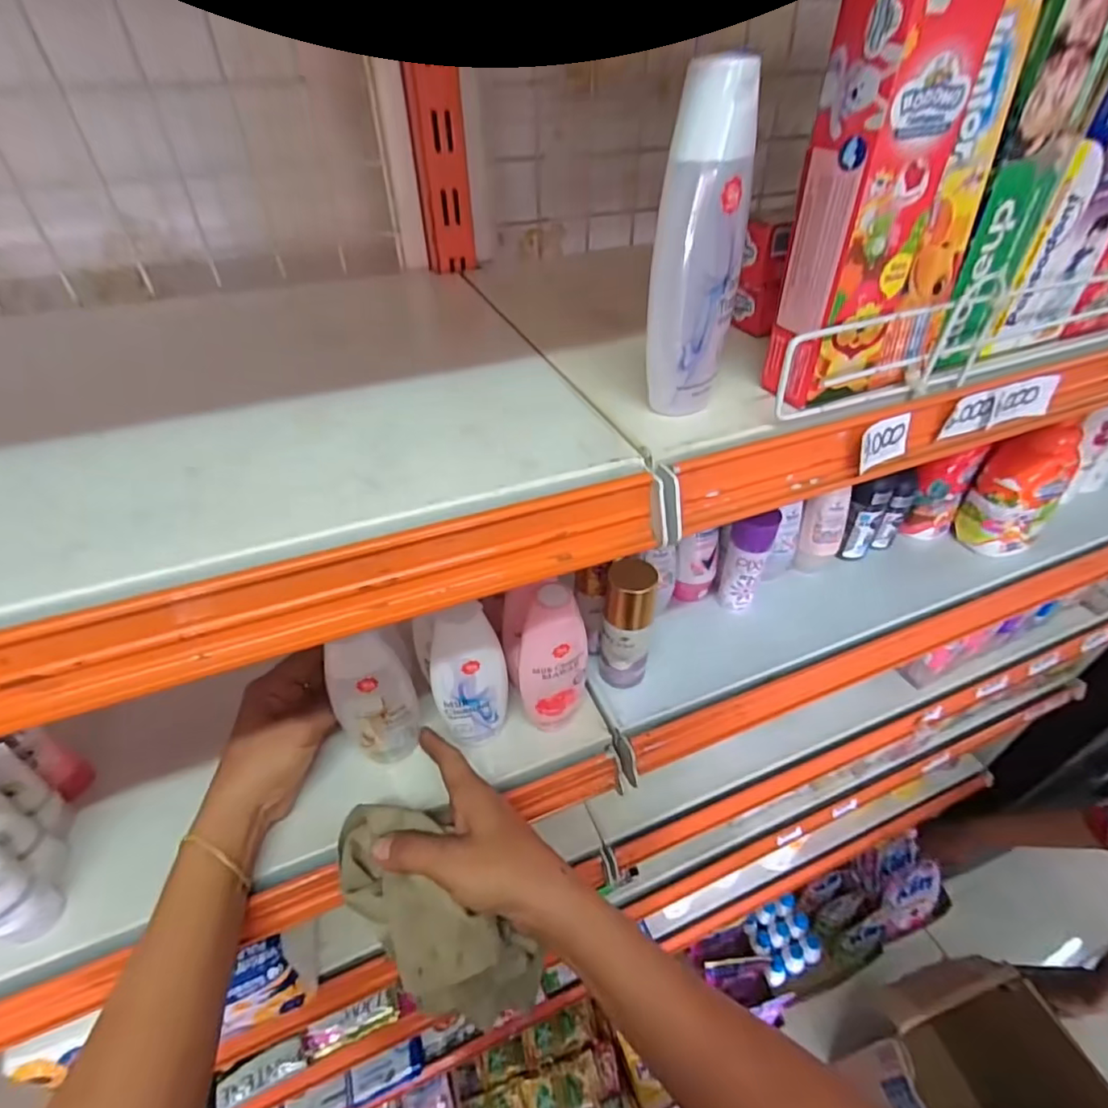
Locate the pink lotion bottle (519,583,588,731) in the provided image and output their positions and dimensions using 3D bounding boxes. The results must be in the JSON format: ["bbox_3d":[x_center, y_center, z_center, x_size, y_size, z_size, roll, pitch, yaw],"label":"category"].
[{"bbox_3d":[-0.001,0.073,0.390,0.048,0.134,0.030,-13,41,-13],"label":"pink lotion bottle"}]

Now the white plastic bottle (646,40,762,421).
[{"bbox_3d":[0.063,-0.128,0.245,0.034,0.129,0.026,18,45,19],"label":"white plastic bottle"}]

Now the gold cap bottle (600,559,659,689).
[{"bbox_3d":[0.056,0.059,0.426,0.036,0.119,0.028,10,43,11],"label":"gold cap bottle"}]

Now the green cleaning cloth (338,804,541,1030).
[{"bbox_3d":[-0.066,0.209,0.329,0.148,0.045,0.069,45,54,6],"label":"green cleaning cloth"}]

